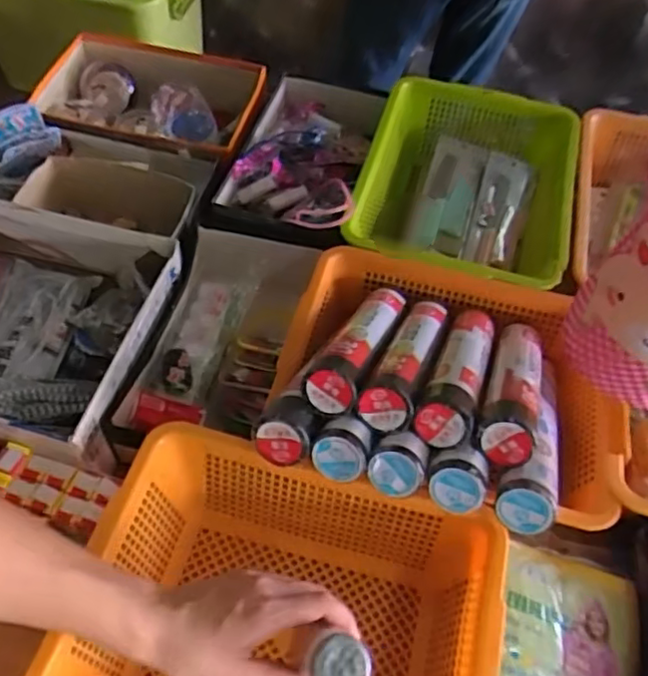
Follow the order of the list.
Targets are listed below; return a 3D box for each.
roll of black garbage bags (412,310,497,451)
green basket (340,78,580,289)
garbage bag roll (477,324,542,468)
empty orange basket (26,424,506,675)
[{"bbox_3d":[0.150,0.025,0.694,0.050,0.051,0.240,21,33,11],"label":"roll of black garbage bags"},{"bbox_3d":[0.204,-0.203,0.985,0.296,0.166,0.388,16,56,8],"label":"green basket"},{"bbox_3d":[0.204,0.041,0.691,0.051,0.052,0.241,20,31,10],"label":"garbage bag roll"},{"bbox_3d":[-0.036,0.271,0.614,0.368,0.140,0.278,14,55,6],"label":"empty orange basket"}]

